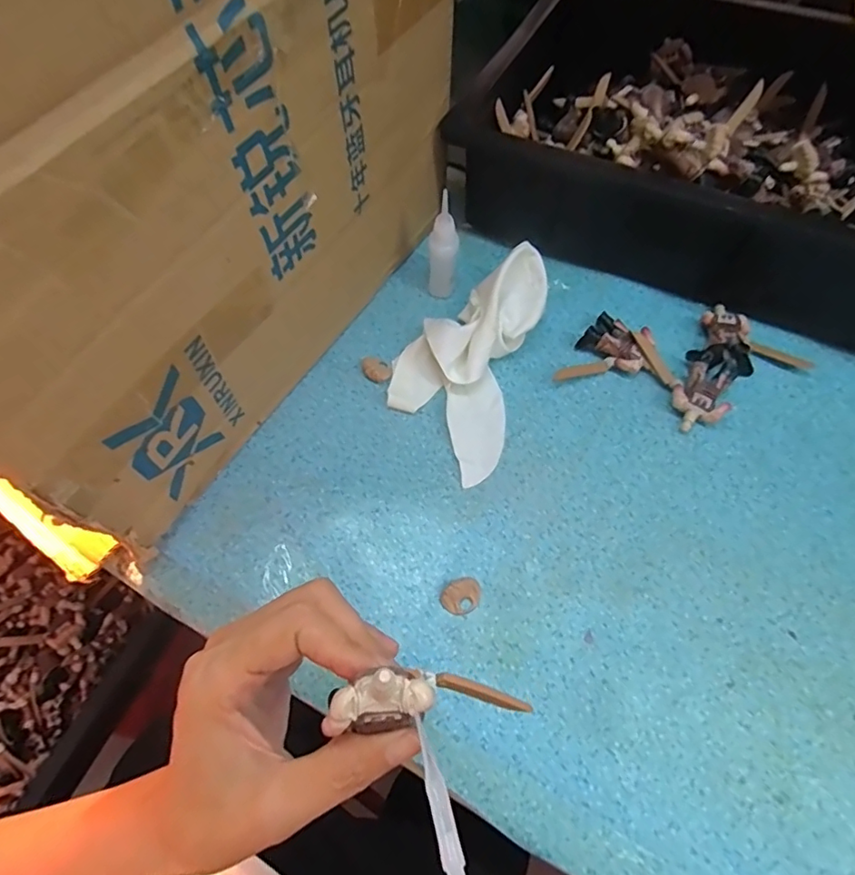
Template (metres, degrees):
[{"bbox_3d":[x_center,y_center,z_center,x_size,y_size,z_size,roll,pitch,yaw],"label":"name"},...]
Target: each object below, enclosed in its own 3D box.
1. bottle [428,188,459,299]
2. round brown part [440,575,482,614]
[{"bbox_3d":[0.012,-0.142,0.402,0.021,0.083,0.021,8,65,6],"label":"bottle"},{"bbox_3d":[0.021,0.096,0.318,0.024,0.005,0.019,-33,67,-13],"label":"round brown part"}]

